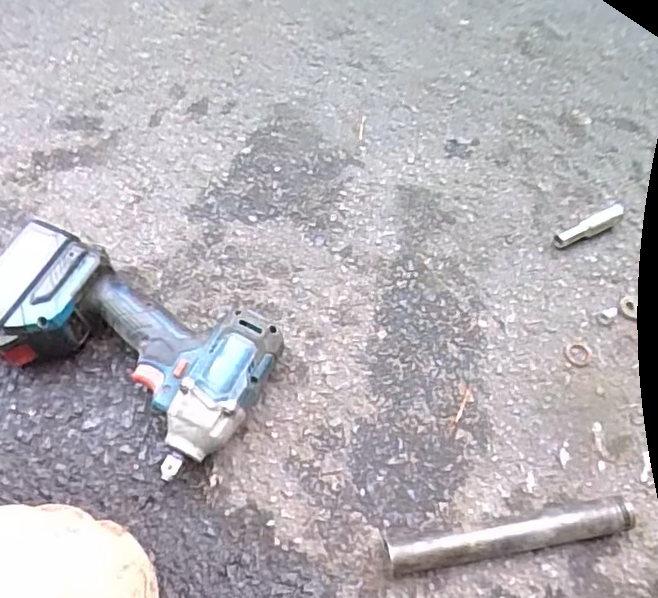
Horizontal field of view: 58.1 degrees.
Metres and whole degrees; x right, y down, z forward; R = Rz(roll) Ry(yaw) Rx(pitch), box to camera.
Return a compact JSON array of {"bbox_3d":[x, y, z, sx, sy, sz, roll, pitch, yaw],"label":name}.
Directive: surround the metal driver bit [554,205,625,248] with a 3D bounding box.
[{"bbox_3d":[0.274,-0.076,0.618,0.087,0.015,0.019,-25,65,-15],"label":"metal driver bit"}]

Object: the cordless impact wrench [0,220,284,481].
[{"bbox_3d":[-0.173,0.042,0.500,0.235,0.082,0.129,22,63,9],"label":"cordless impact wrench"}]

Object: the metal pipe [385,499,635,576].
[{"bbox_3d":[0.144,0.189,0.468,0.196,0.026,0.024,-7,62,-7],"label":"metal pipe"}]

